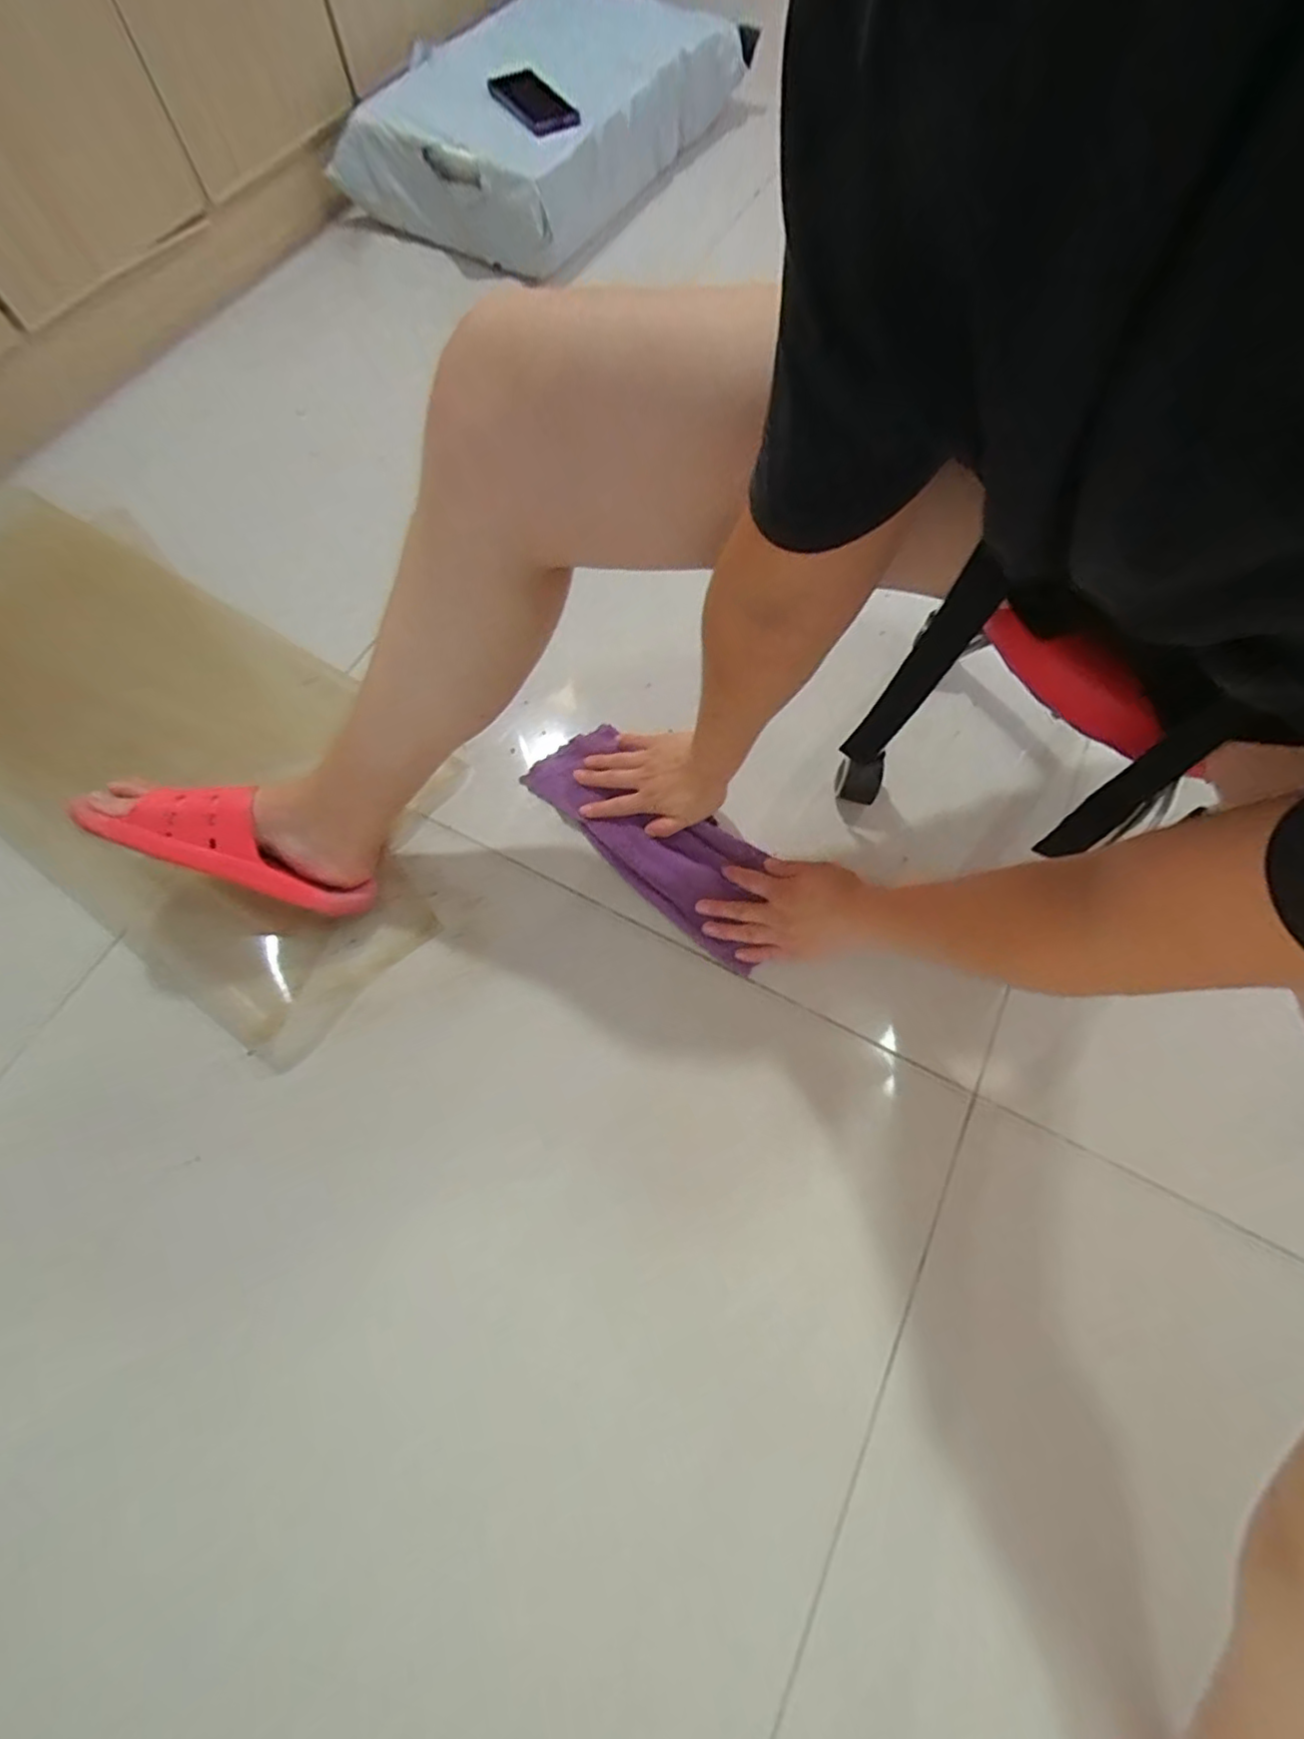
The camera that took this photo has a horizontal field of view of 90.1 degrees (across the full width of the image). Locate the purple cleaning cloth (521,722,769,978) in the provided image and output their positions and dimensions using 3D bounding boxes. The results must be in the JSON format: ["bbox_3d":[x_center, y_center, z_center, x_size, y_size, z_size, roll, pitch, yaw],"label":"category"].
[{"bbox_3d":[0.004,-0.037,0.698,0.116,0.022,0.316,-42,73,-16],"label":"purple cleaning cloth"}]

